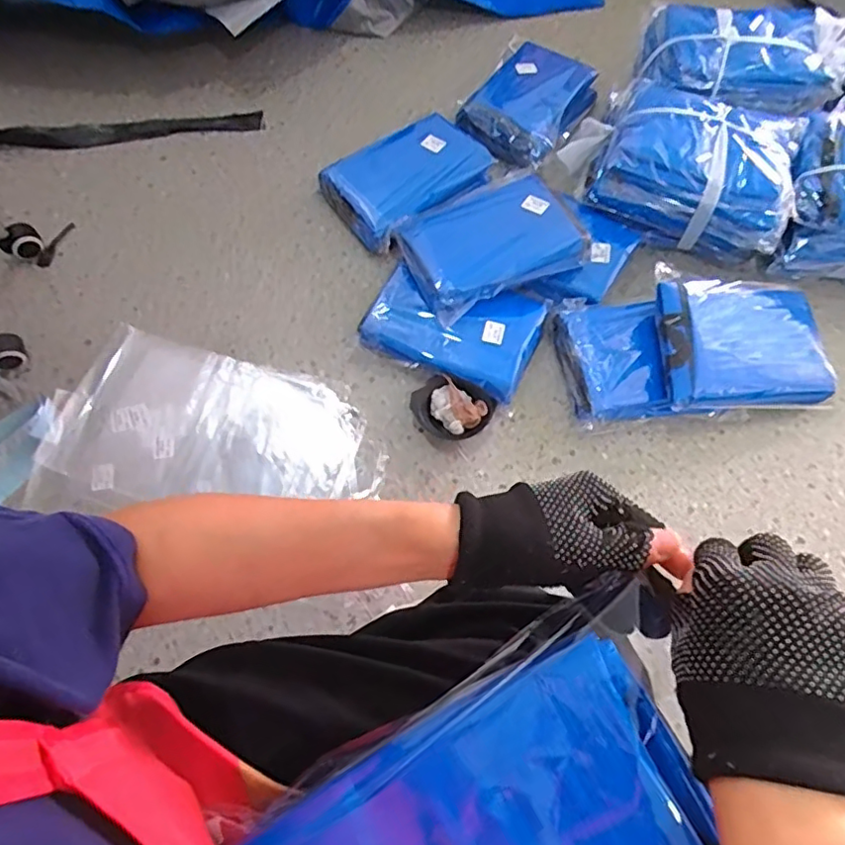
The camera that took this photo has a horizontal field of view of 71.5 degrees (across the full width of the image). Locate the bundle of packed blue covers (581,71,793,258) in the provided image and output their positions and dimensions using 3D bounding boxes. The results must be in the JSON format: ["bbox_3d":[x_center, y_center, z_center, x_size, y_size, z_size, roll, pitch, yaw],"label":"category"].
[{"bbox_3d":[0.463,-0.440,1.024,0.310,0.158,0.239,19,67,5],"label":"bundle of packed blue covers"}]

